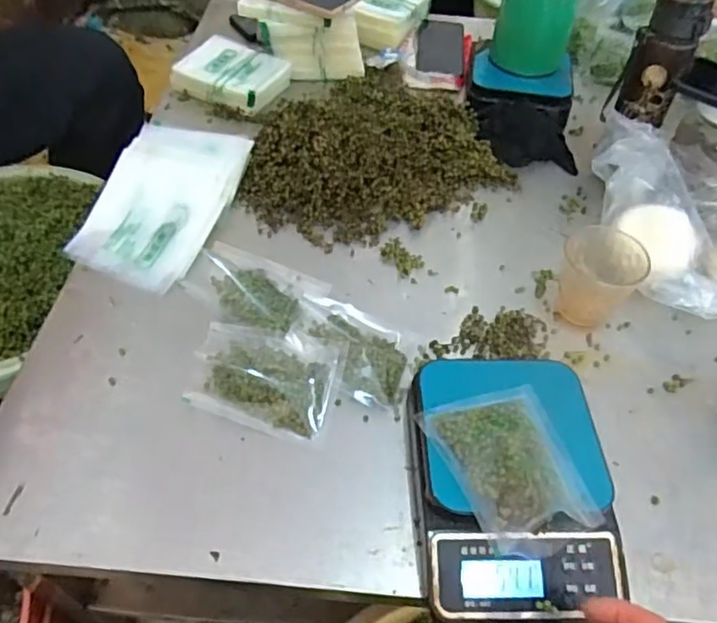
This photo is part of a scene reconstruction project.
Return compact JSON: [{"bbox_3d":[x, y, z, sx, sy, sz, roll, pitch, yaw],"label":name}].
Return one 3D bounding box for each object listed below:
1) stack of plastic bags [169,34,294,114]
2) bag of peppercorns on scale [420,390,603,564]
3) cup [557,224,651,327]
[{"bbox_3d":[-0.184,-0.354,0.905,0.155,0.031,0.123,25,54,17],"label":"stack of plastic bags"},{"bbox_3d":[0.120,0.116,0.473,0.095,0.035,0.136,-14,53,-14],"label":"bag of peppercorns on scale"},{"bbox_3d":[0.258,-0.043,0.651,0.078,0.085,0.087,21,52,14],"label":"cup"}]

